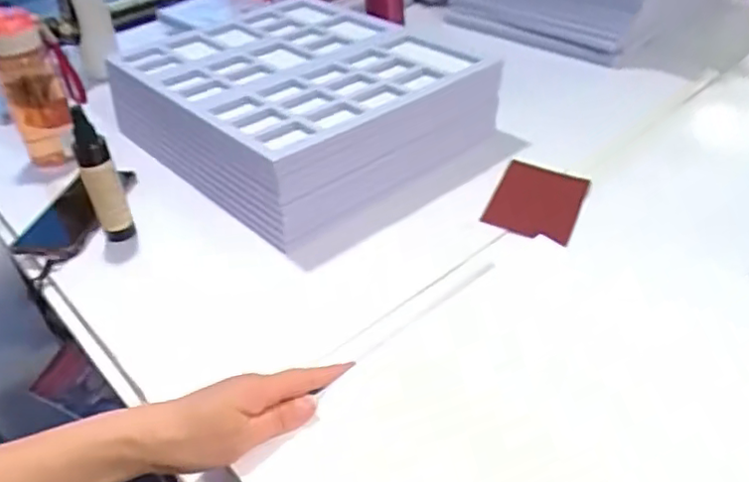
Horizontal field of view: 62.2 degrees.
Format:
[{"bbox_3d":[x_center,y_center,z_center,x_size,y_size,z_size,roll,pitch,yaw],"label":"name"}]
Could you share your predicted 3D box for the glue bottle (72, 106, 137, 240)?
[{"bbox_3d":[-0.287,-0.065,0.650,0.034,0.145,0.034,-23,42,-21],"label":"glue bottle"}]

